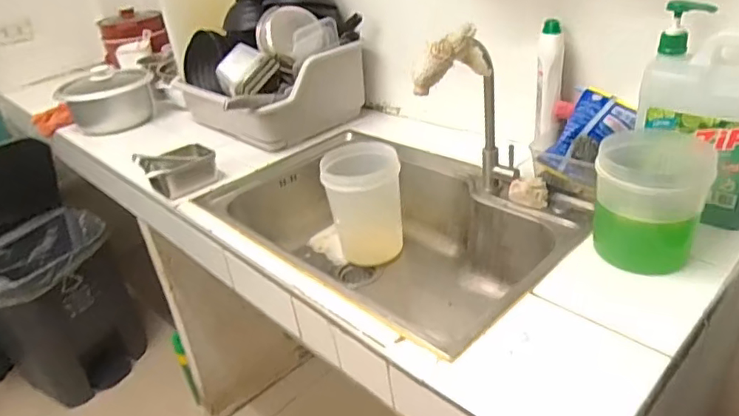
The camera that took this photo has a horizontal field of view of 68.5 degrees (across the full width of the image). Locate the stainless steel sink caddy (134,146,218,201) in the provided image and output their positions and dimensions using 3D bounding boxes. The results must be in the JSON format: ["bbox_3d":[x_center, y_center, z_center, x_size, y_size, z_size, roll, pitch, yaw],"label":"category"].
[{"bbox_3d":[-0.386,-0.083,1.101,0.146,0.081,0.116,-22,34,-23],"label":"stainless steel sink caddy"}]

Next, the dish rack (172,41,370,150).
[{"bbox_3d":[-0.243,-0.286,1.352,0.305,0.199,0.377,-31,38,-33],"label":"dish rack"}]

